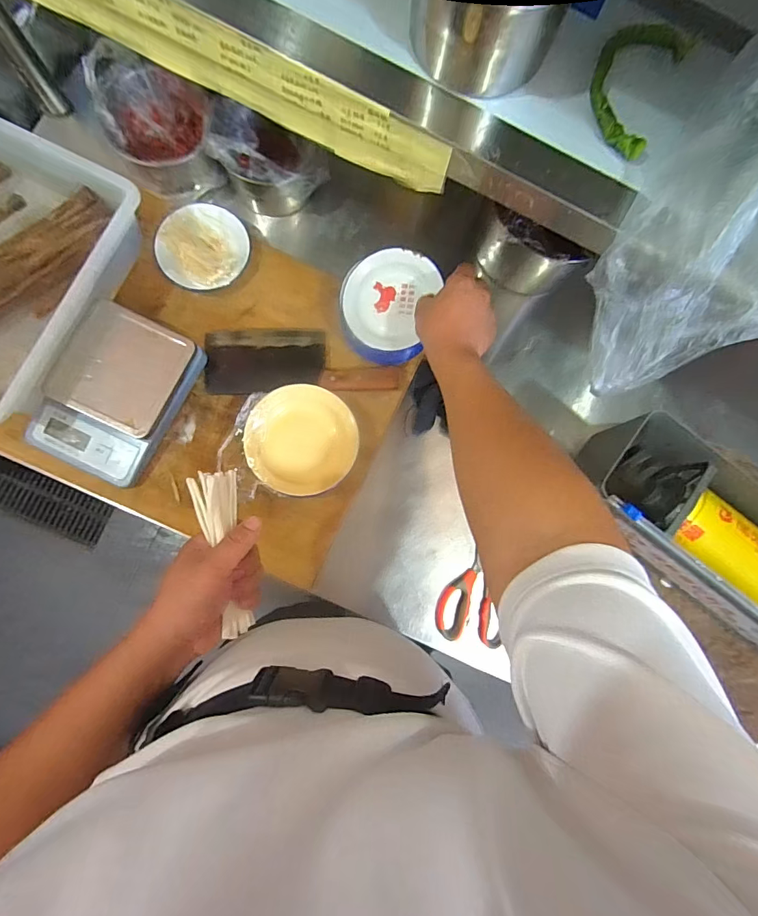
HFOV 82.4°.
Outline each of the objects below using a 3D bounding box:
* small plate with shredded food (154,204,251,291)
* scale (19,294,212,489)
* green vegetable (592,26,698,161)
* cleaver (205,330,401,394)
[{"bbox_3d":[-0.260,-0.312,0.649,0.130,0.030,0.132,1,83,-5],"label":"small plate with shredded food"},{"bbox_3d":[-0.366,-0.088,0.603,0.156,0.048,0.224,26,82,-1],"label":"scale"},{"bbox_3d":[0.235,-0.348,0.404,0.072,0.021,0.123,25,82,-1],"label":"green vegetable"},{"bbox_3d":[-0.115,-0.145,0.646,0.280,0.026,0.092,-1,83,-5],"label":"cleaver"}]

